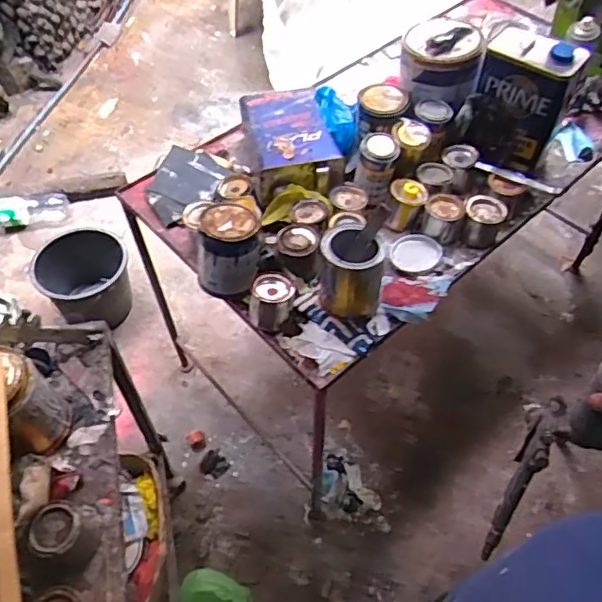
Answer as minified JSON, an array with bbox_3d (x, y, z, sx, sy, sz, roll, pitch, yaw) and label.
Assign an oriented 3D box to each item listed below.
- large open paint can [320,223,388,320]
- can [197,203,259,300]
[{"bbox_3d":[0.085,-0.058,0.996,0.104,0.126,0.134,5,57,3],"label":"large open paint can"},{"bbox_3d":[-0.125,-0.092,1.013,0.110,0.117,0.122,0,57,0],"label":"can"}]

